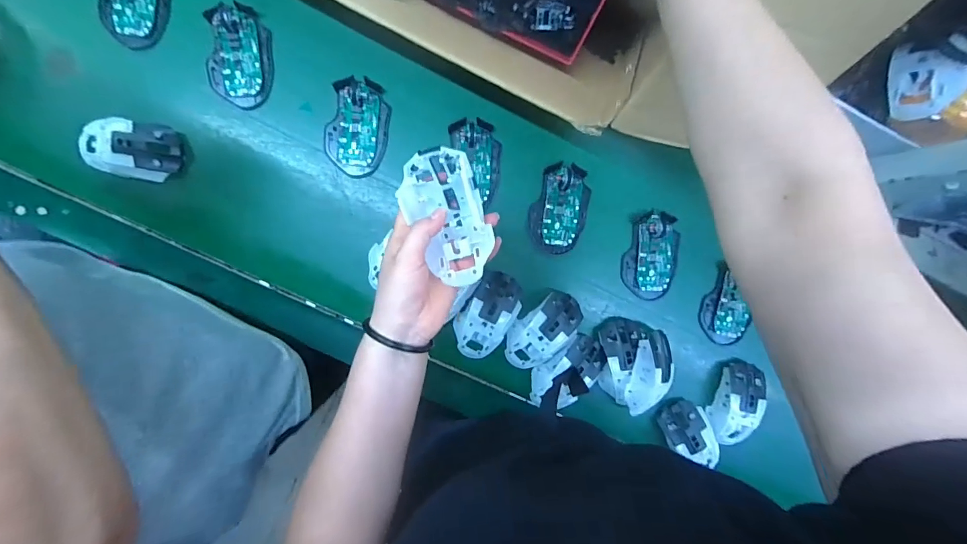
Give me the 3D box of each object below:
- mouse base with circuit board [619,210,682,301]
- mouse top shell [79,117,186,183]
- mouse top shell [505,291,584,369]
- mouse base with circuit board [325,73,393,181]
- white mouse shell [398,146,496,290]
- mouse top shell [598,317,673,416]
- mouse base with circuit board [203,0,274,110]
[{"bbox_3d":[0.228,-0.022,0.572,0.071,0.017,0.114,9,94,-5],"label":"mouse base with circuit board"},{"bbox_3d":[-0.418,-0.146,0.507,0.107,0.032,0.066,7,94,-5],"label":"mouse top shell"},{"bbox_3d":[0.080,0.080,0.557,0.117,0.043,0.071,-44,96,0],"label":"mouse top shell"},{"bbox_3d":[-0.156,-0.181,0.529,0.073,0.016,0.117,14,94,-5],"label":"mouse base with circuit board"},{"bbox_3d":[-0.032,-0.046,0.367,0.065,0.032,0.115,-16,96,-3],"label":"white mouse shell"},{"bbox_3d":[0.203,0.125,0.561,0.091,0.056,0.120,-4,95,-4],"label":"mouse top shell"},{"bbox_3d":[-0.297,-0.262,0.514,0.073,0.016,0.115,0,95,-4],"label":"mouse base with circuit board"}]

